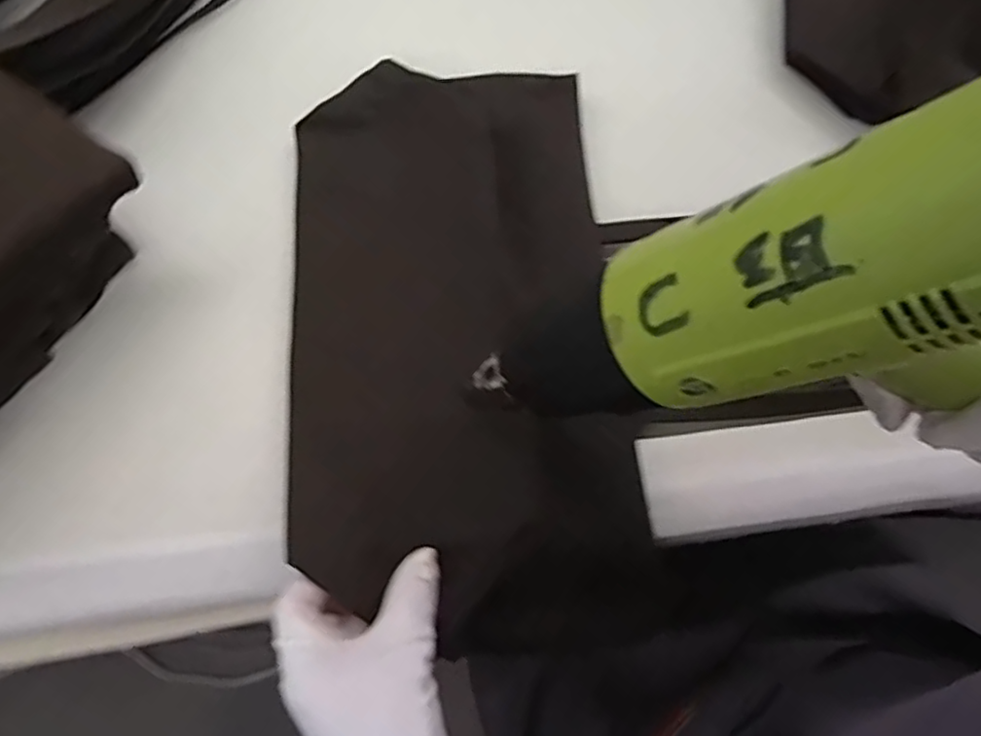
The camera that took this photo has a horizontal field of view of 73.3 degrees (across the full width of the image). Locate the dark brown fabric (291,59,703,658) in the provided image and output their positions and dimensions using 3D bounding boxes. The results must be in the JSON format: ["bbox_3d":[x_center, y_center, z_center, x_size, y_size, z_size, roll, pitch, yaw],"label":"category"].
[{"bbox_3d":[-0.011,-0.033,0.426,0.219,0.044,0.388,-5,68,-4],"label":"dark brown fabric"}]

